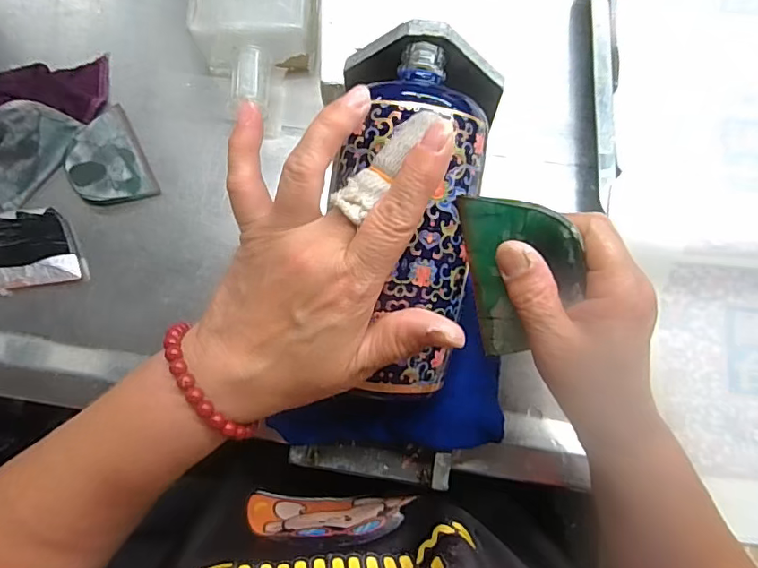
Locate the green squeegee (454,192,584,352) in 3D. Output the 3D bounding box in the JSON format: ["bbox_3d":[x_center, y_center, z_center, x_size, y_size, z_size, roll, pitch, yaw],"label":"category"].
[{"bbox_3d":[0.077,-0.002,0.269,0.056,0.004,0.095,-2,119,24],"label":"green squeegee"}]

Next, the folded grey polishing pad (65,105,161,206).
[{"bbox_3d":[-0.215,-0.096,0.401,0.055,0.008,0.080,-28,81,-1],"label":"folded grey polishing pad"}]

